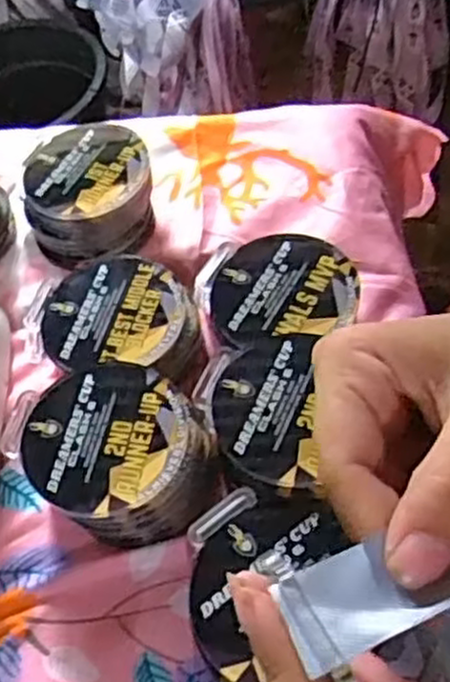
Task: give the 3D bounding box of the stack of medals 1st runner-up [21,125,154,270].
[{"bbox_3d":[-0.084,-0.089,0.462,0.078,0.049,0.072,-15,56,-5],"label":"stack of medals 1st runner-up"}]

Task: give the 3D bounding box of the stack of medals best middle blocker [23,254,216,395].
[{"bbox_3d":[-0.055,-0.007,0.405,0.092,0.034,0.069,4,56,8],"label":"stack of medals best middle blocker"}]

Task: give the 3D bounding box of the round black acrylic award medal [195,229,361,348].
[{"bbox_3d":[0.024,-0.027,0.391,0.080,0.009,0.074,37,70,27],"label":"round black acrylic award medal"}]

